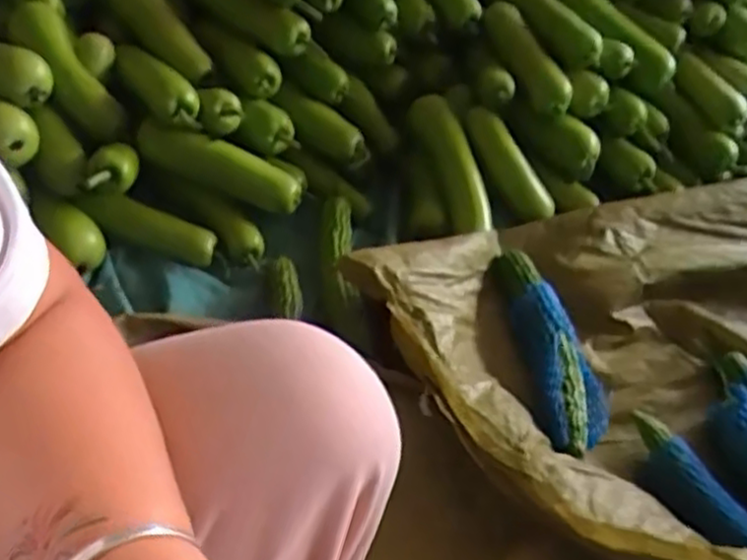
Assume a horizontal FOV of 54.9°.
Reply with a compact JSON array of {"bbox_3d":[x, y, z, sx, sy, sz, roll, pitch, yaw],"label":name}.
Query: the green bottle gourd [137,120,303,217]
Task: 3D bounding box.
[{"bbox_3d":[-0.210,-0.160,0.992,0.236,0.054,0.051,22,45,-5],"label":"green bottle gourd"}]

